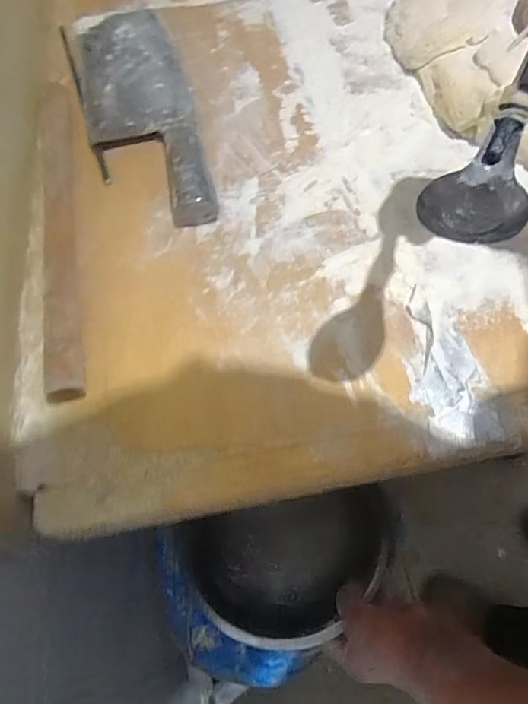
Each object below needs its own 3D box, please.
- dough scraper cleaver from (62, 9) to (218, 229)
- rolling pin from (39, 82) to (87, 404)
[{"bbox_3d":[-0.113,-0.222,0.417,0.095,0.022,0.306,-17,62,-7],"label":"dough scraper cleaver"},{"bbox_3d":[-0.149,-0.096,0.346,0.024,0.021,0.282,-12,61,-5],"label":"rolling pin"}]

